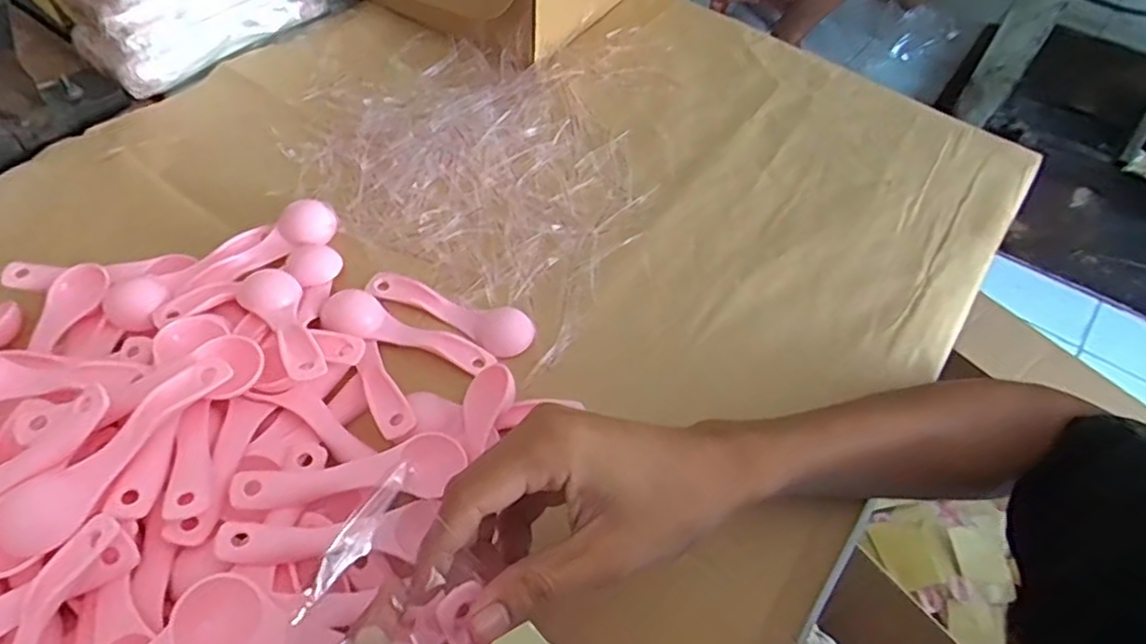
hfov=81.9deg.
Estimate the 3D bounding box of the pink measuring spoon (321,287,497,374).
[{"bbox_3d":[-0.101,0.005,0.405,0.107,0.009,0.031,19,56,10],"label":"pink measuring spoon"}]

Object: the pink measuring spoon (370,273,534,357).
[{"bbox_3d":[-0.076,-0.010,0.421,0.109,0.010,0.034,24,57,14],"label":"pink measuring spoon"}]

